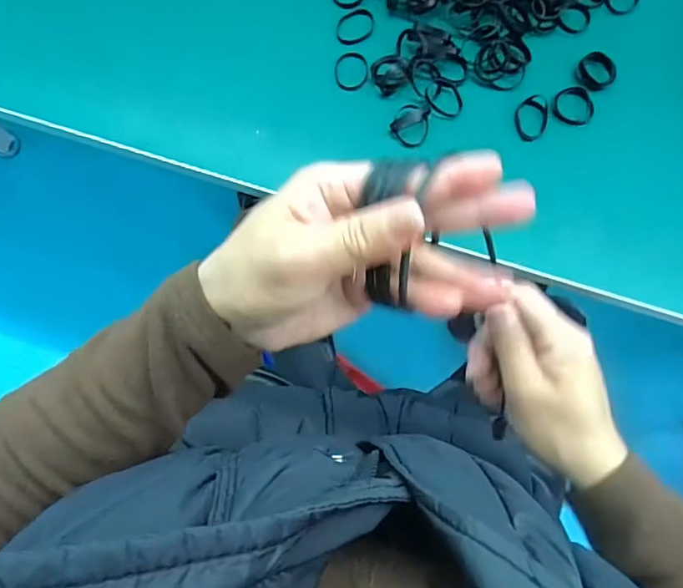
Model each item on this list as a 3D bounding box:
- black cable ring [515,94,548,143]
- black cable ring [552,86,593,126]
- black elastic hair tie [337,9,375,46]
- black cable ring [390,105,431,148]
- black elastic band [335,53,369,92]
[{"bbox_3d":[0.134,-0.125,0.371,0.022,0.006,0.030,-3,82,-1],"label":"black cable ring"},{"bbox_3d":[0.166,-0.133,0.375,0.030,0.007,0.027,-15,95,1],"label":"black cable ring"},{"bbox_3d":[0.010,-0.193,0.377,0.029,0.004,0.024,-24,83,-4],"label":"black elastic hair tie"},{"bbox_3d":[0.048,-0.116,0.363,0.026,0.006,0.028,0,82,-1],"label":"black cable ring"},{"bbox_3d":[0.007,-0.158,0.373,0.023,0.004,0.028,0,82,-1],"label":"black elastic band"}]

